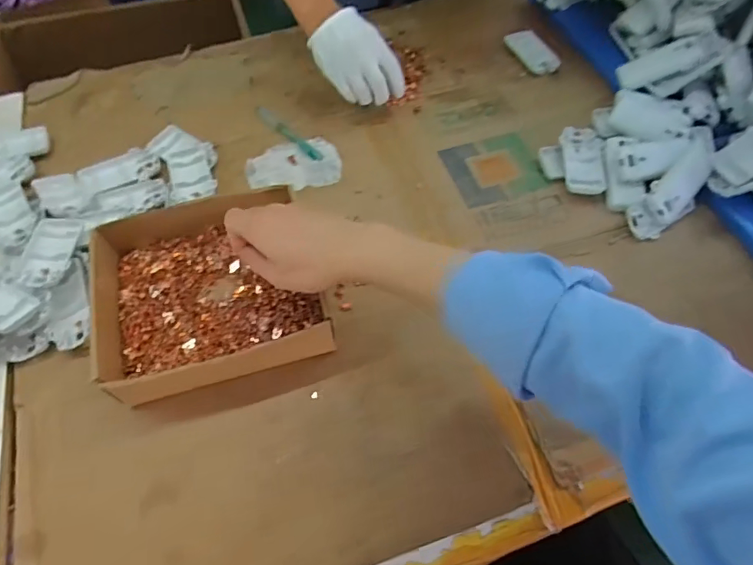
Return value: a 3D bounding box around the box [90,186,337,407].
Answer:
[{"bbox_3d":[-0.166,0.004,0.517,0.199,0.065,0.195,-14,62,-8],"label":"box"}]

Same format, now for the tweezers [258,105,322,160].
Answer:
[{"bbox_3d":[-0.119,-0.200,0.688,0.128,0.004,0.017,40,68,19],"label":"tweezers"}]

